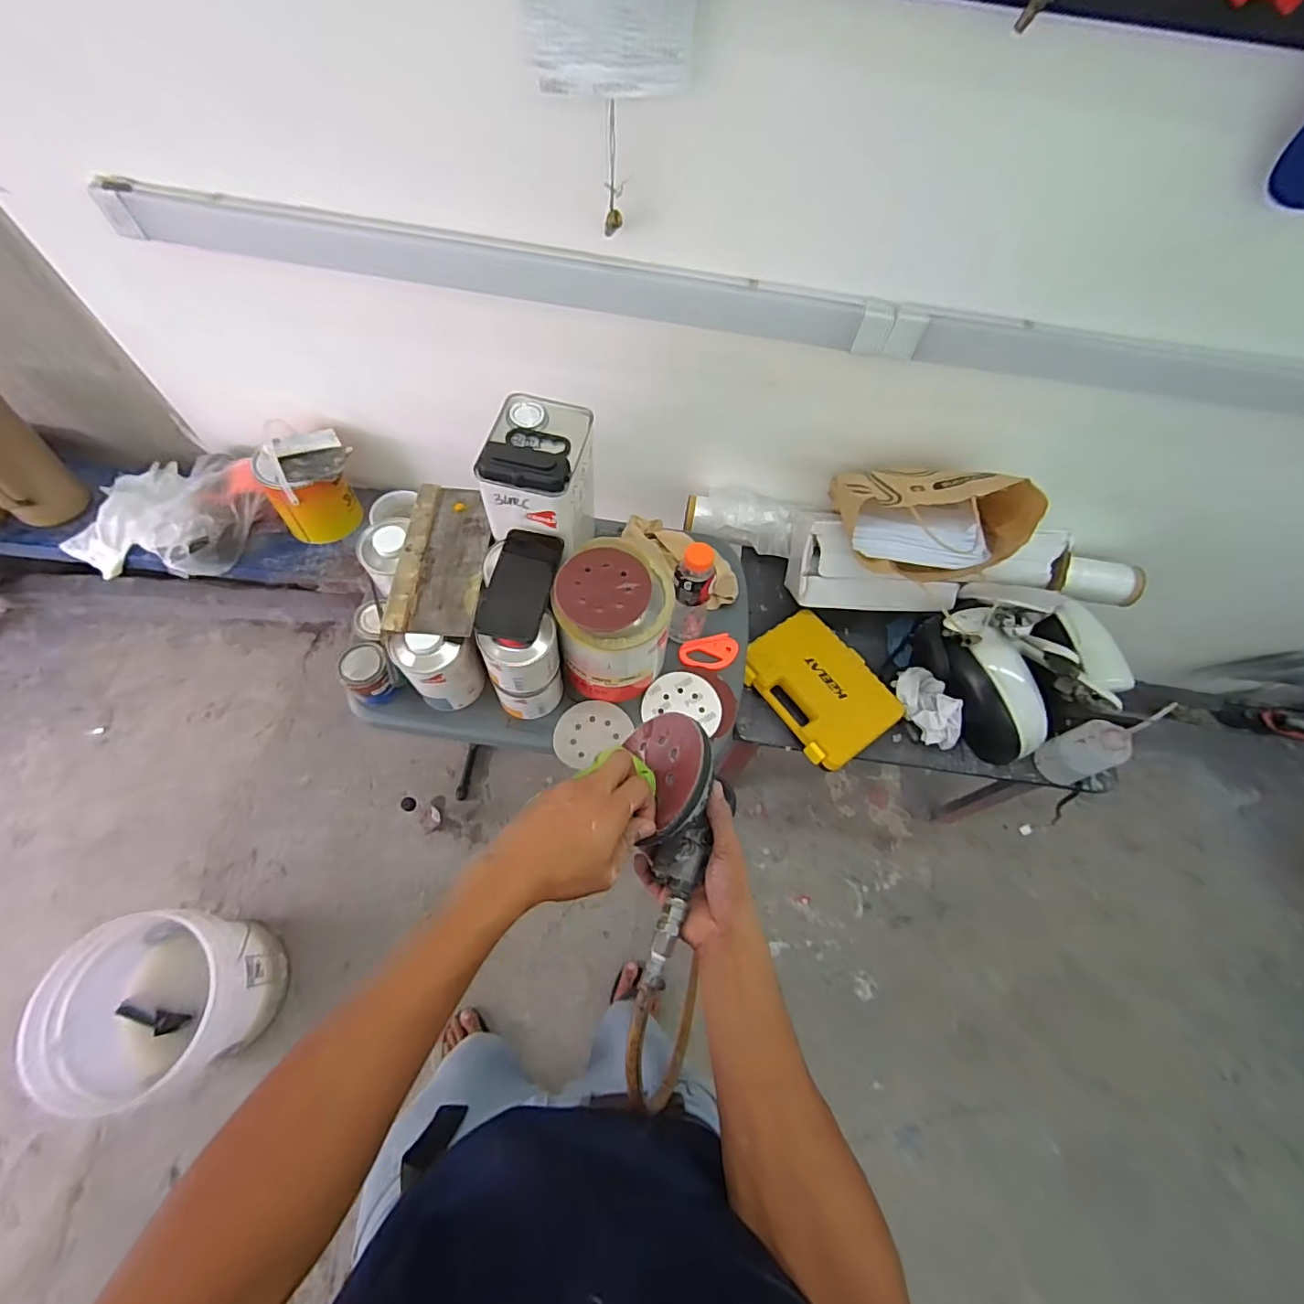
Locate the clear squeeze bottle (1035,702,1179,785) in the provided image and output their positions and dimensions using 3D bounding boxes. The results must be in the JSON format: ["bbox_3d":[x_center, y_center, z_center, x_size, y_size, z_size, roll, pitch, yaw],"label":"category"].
[{"bbox_3d":[0.758,0.157,0.952,0.080,0.205,0.079,-16,66,-12],"label":"clear squeeze bottle"}]

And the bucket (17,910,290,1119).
[{"bbox_3d":[-0.948,0.675,1.115,0.330,0.272,0.305,-18,66,-13],"label":"bucket"}]

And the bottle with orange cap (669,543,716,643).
[{"bbox_3d":[0.064,-0.094,0.862,0.057,0.214,0.072,16,64,4],"label":"bottle with orange cap"}]

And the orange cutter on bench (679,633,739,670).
[{"bbox_3d":[0.096,0.002,0.937,0.099,0.008,0.061,-13,66,-10],"label":"orange cutter on bench"}]

